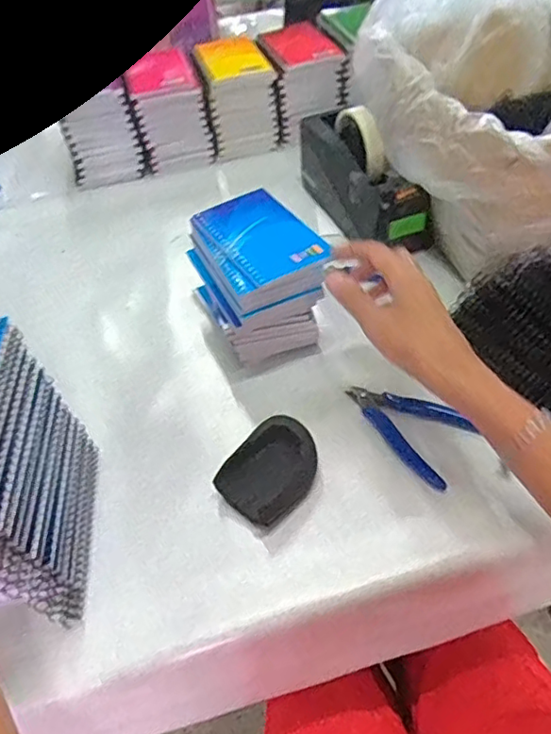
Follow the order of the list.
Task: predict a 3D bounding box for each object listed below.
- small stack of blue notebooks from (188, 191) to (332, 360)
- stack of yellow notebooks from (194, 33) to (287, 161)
[{"bbox_3d":[-0.016,-0.084,0.552,0.103,0.099,0.128,-22,51,-12],"label":"small stack of blue notebooks"},{"bbox_3d":[-0.052,-0.376,0.812,0.099,0.110,0.107,-14,50,-5],"label":"stack of yellow notebooks"}]

